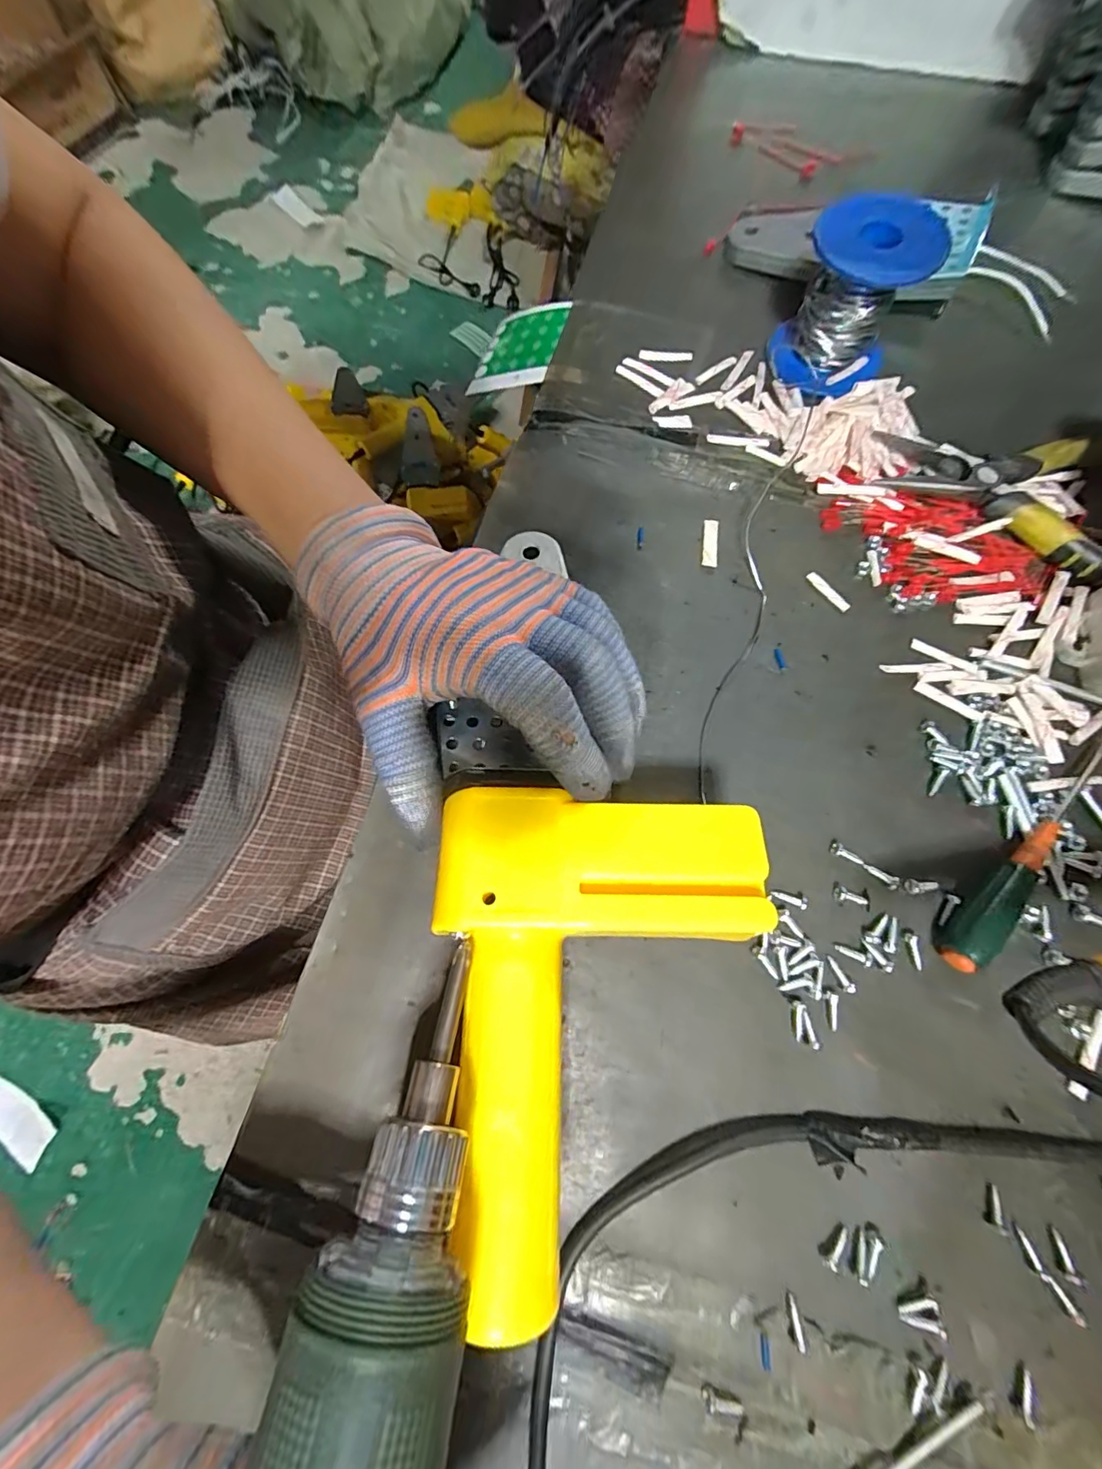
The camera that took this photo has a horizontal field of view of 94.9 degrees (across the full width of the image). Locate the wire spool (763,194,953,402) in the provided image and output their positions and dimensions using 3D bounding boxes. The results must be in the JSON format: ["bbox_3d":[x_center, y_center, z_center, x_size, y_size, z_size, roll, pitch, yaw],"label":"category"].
[{"bbox_3d":[0.164,-0.239,0.275,0.064,0.062,0.064,28,75,9],"label":"wire spool"}]

